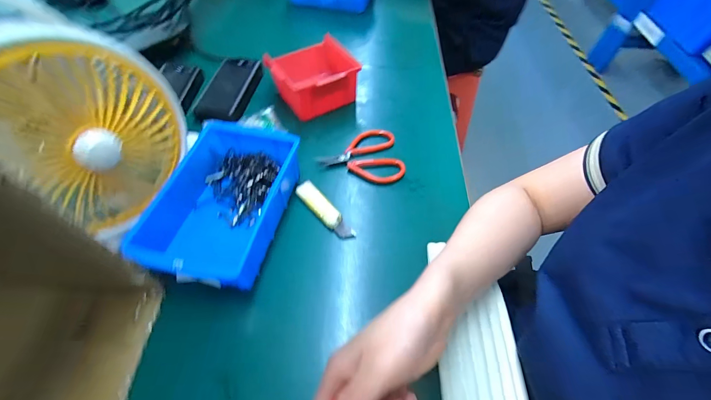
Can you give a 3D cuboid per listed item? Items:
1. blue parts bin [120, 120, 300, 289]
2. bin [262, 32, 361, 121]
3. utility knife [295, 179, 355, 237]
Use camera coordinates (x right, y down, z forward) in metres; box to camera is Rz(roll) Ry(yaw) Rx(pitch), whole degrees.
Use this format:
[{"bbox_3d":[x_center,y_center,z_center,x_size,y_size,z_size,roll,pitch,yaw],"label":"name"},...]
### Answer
[{"bbox_3d":[-0.165,0.001,0.369,0.140,0.058,0.198,10,56,6],"label":"blue parts bin"},{"bbox_3d":[-0.067,-0.211,0.509,0.129,0.062,0.125,-27,60,-17],"label":"bin"},{"bbox_3d":[-0.042,0.013,0.401,0.027,0.008,0.106,-33,62,-21],"label":"utility knife"}]

